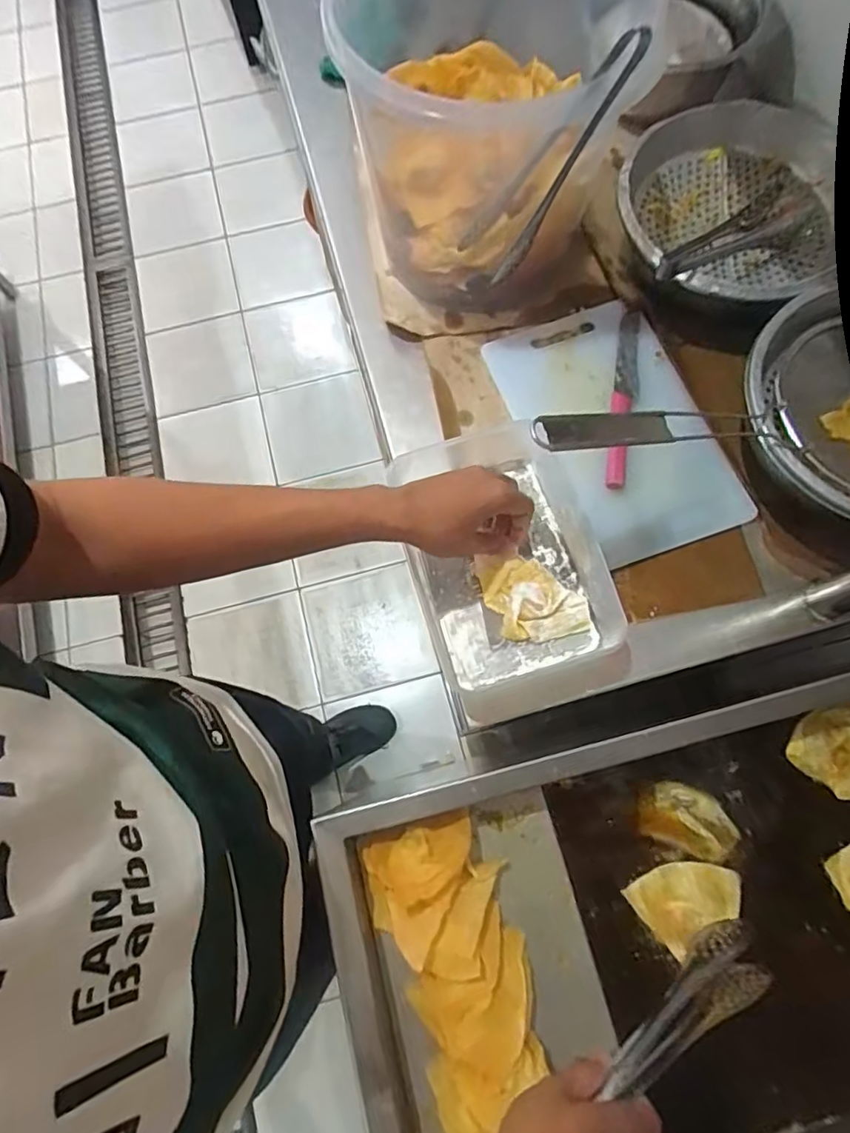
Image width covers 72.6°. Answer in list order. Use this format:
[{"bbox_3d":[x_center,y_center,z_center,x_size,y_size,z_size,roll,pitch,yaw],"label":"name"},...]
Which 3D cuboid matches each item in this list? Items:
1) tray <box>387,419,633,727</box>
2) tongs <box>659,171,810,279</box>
[{"bbox_3d":[0.084,0.000,0.564,0.173,0.066,0.261,-17,73,-3],"label":"tray"},{"bbox_3d":[0.346,-0.368,0.634,0.276,0.036,0.065,-34,75,-23],"label":"tongs"}]

